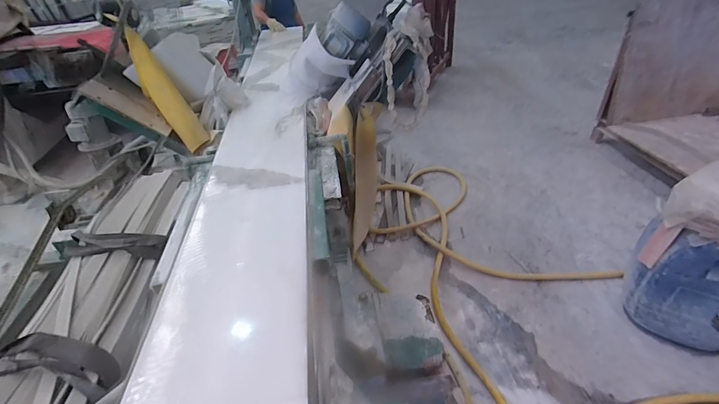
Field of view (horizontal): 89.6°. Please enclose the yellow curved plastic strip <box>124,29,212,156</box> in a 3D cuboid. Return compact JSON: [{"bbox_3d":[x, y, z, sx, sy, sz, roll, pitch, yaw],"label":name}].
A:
[{"bbox_3d":[-0.734,-0.408,1.370,0.082,0.454,0.084,-8,27,44],"label":"yellow curved plastic strip"}]

